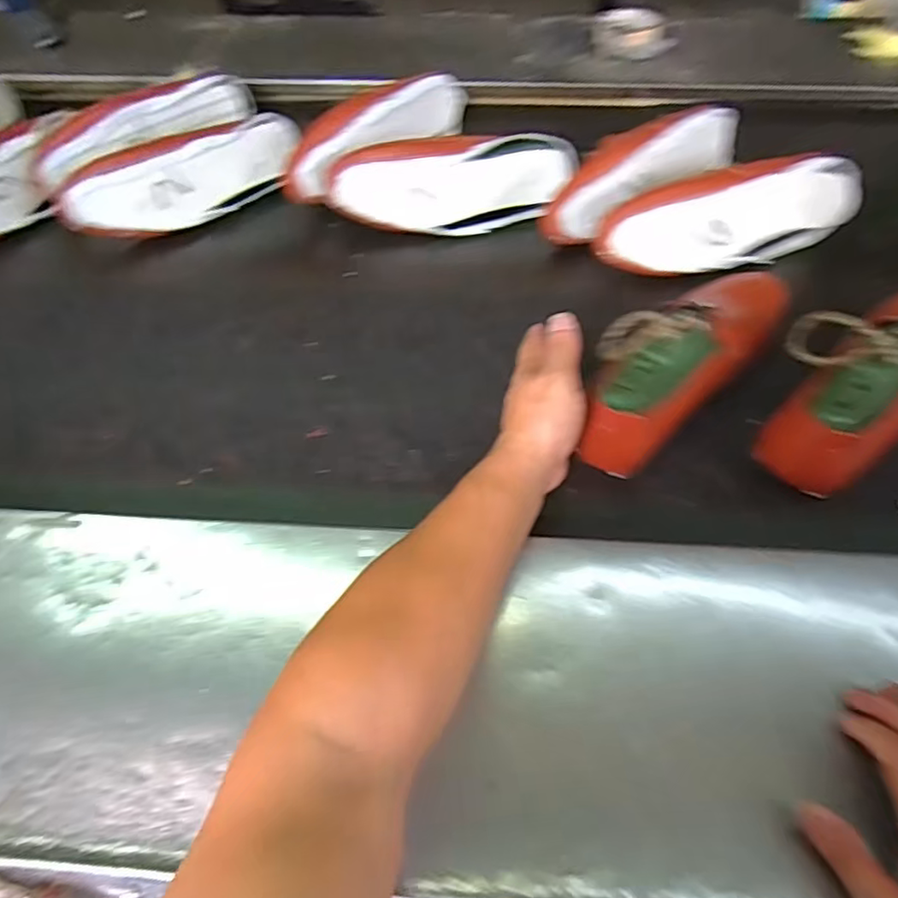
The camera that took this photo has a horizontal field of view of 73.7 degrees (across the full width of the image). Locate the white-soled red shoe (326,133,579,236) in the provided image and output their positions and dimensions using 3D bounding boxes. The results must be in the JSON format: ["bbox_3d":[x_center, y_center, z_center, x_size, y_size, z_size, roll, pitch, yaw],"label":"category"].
[{"bbox_3d":[0.004,-0.303,0.684,0.270,0.067,0.096,-6,57,-4],"label":"white-soled red shoe"}]

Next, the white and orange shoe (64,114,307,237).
[{"bbox_3d":[-0.308,-0.324,0.710,0.282,0.067,0.075,-31,62,-19],"label":"white and orange shoe"}]

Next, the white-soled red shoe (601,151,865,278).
[{"bbox_3d":[0.283,-0.247,0.631,0.269,0.077,0.084,-13,58,-9],"label":"white-soled red shoe"}]

